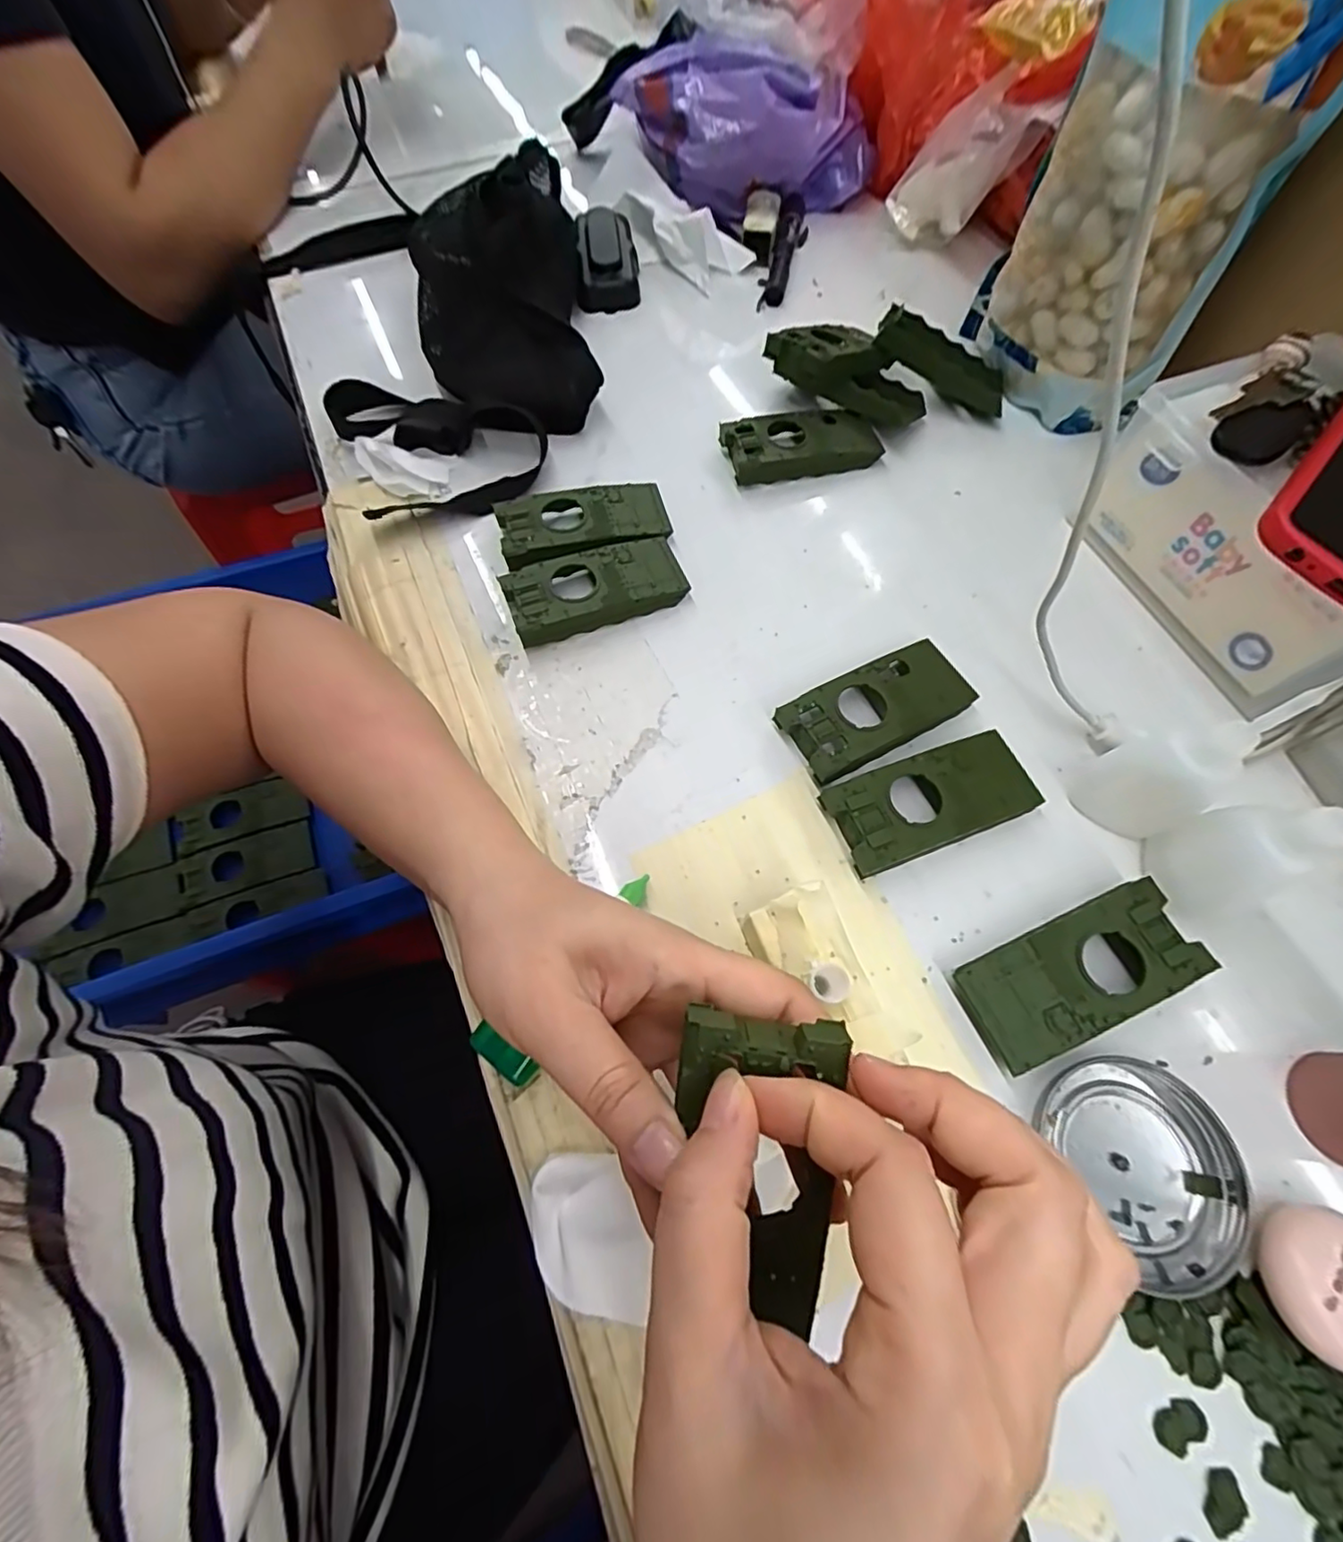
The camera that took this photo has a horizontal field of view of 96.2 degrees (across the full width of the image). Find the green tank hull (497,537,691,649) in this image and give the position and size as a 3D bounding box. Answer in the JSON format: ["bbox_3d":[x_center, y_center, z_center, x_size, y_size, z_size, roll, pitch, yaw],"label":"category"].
[{"bbox_3d":[-0.045,-0.110,0.361,0.104,0.021,0.046,-20,67,-9],"label":"green tank hull"}]

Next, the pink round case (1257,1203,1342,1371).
[{"bbox_3d":[0.244,0.190,0.223,0.041,0.022,0.047,15,66,7],"label":"pink round case"}]

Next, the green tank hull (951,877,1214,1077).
[{"bbox_3d":[0.182,0.091,0.270,0.103,0.021,0.046,-22,67,-10],"label":"green tank hull"}]

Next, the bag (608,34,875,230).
[{"bbox_3d":[0.069,-0.570,0.528,0.190,0.095,0.145,-21,67,-9],"label":"bag"}]

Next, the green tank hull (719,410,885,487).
[{"bbox_3d":[0.089,-0.223,0.413,0.103,0.022,0.044,-12,66,-5],"label":"green tank hull"}]

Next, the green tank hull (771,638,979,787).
[{"bbox_3d":[0.112,-0.034,0.328,0.106,0.022,0.046,-27,68,-11],"label":"green tank hull"}]

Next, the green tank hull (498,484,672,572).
[{"bbox_3d":[-0.054,-0.154,0.380,0.104,0.021,0.051,-17,67,-8],"label":"green tank hull"}]

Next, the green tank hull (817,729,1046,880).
[{"bbox_3d":[0.131,0.015,0.305,0.104,0.022,0.046,-19,67,-9],"label":"green tank hull"}]

